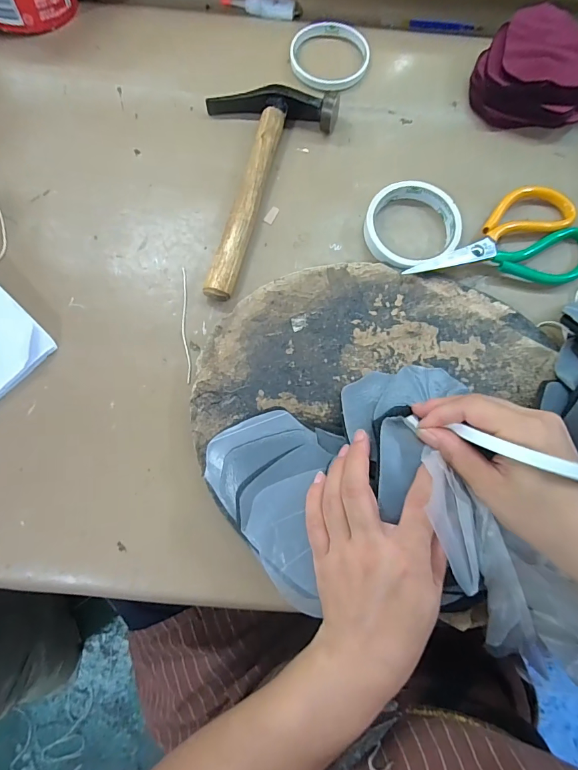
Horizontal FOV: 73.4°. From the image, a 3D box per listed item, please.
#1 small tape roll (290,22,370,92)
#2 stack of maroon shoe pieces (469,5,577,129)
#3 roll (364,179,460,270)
[{"bbox_3d":[0.044,-0.354,0.421,0.084,0.015,0.084,0,78,0],"label":"small tape roll"},{"bbox_3d":[0.260,-0.324,0.403,0.127,0.054,0.099,14,78,2],"label":"stack of maroon shoe pieces"},{"bbox_3d":[0.118,-0.156,0.379,0.090,0.021,0.083,0,78,0],"label":"roll"}]

